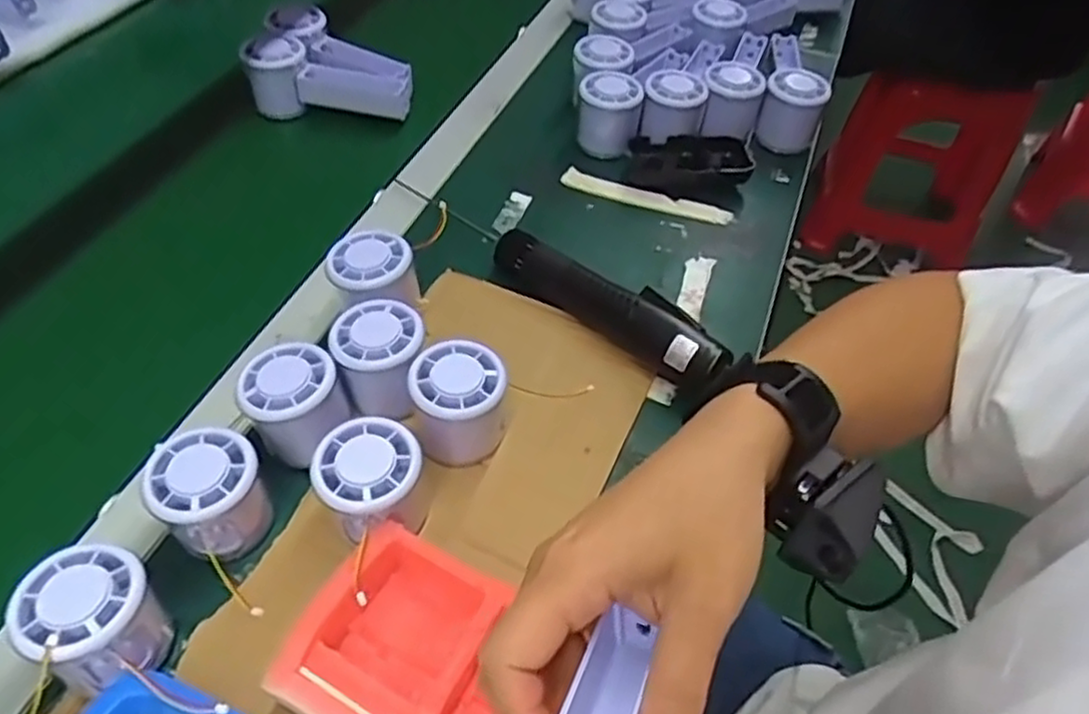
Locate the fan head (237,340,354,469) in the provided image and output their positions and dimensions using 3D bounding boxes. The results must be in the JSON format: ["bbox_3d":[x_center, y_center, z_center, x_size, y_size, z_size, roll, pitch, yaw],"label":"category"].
[{"bbox_3d":[-0.152,0.030,0.449,0.055,0.058,0.053,3,50,-3],"label":"fan head"}]

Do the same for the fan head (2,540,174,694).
[{"bbox_3d":[-0.220,0.130,0.362,0.059,0.053,0.055,3,50,-3],"label":"fan head"}]

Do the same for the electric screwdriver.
[{"bbox_3d":[0.042,-0.040,0.528,0.183,0.037,0.034,34,55,21],"label":"electric screwdriver"}]

